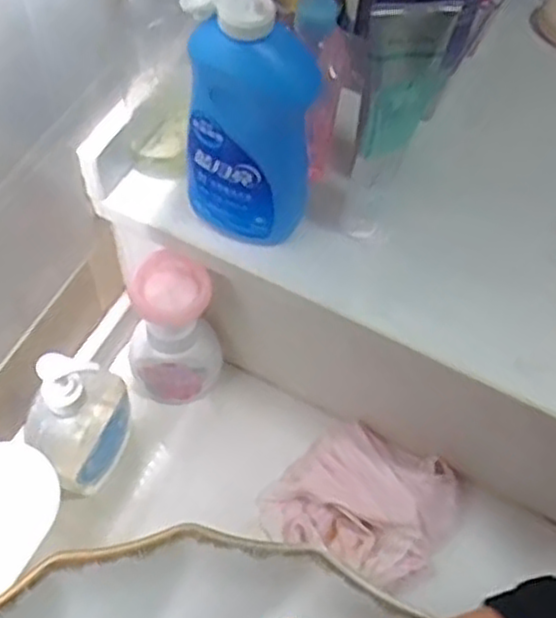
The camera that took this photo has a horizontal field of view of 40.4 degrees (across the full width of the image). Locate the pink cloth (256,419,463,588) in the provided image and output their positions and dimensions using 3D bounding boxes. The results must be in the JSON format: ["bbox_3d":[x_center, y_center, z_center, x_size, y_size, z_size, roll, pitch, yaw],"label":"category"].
[{"bbox_3d":[0.078,0.171,0.687,0.160,0.036,0.125,21,61,9],"label":"pink cloth"}]

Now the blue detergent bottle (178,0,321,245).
[{"bbox_3d":[-0.018,-0.121,0.507,0.088,0.188,0.054,24,61,10],"label":"blue detergent bottle"}]

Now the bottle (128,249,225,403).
[{"bbox_3d":[-0.090,0.024,0.671,0.066,0.162,0.074,37,64,17],"label":"bottle"}]

